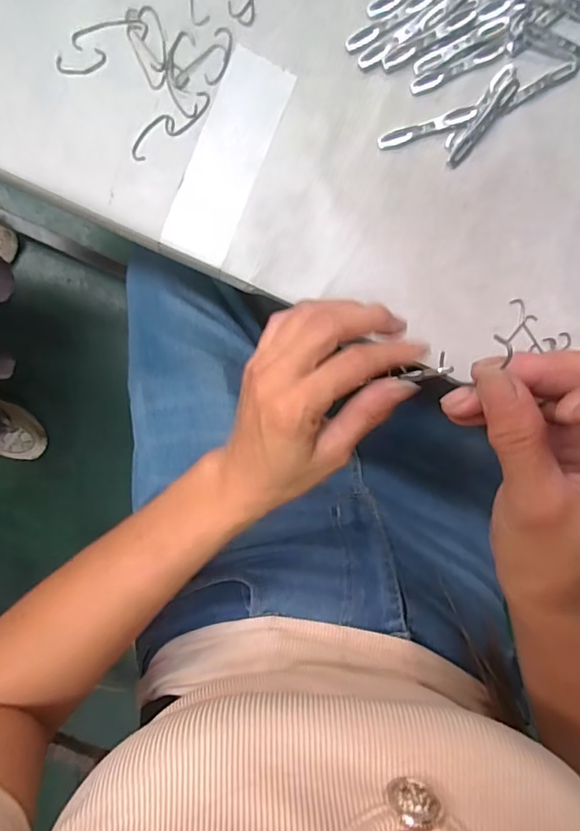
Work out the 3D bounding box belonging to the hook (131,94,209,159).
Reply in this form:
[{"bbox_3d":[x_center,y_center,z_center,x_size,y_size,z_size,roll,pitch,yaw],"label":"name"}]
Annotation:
[{"bbox_3d":[-0.081,-0.196,0.333,0.063,0.004,0.018,-34,96,1],"label":"hook"}]

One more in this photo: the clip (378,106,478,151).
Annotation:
[{"bbox_3d":[0.095,-0.198,0.339,0.069,0.004,0.011,-19,96,0],"label":"clip"}]

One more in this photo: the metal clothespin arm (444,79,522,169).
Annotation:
[{"bbox_3d":[0.133,-0.201,0.340,0.011,0.004,0.070,41,93,-5],"label":"metal clothespin arm"}]

